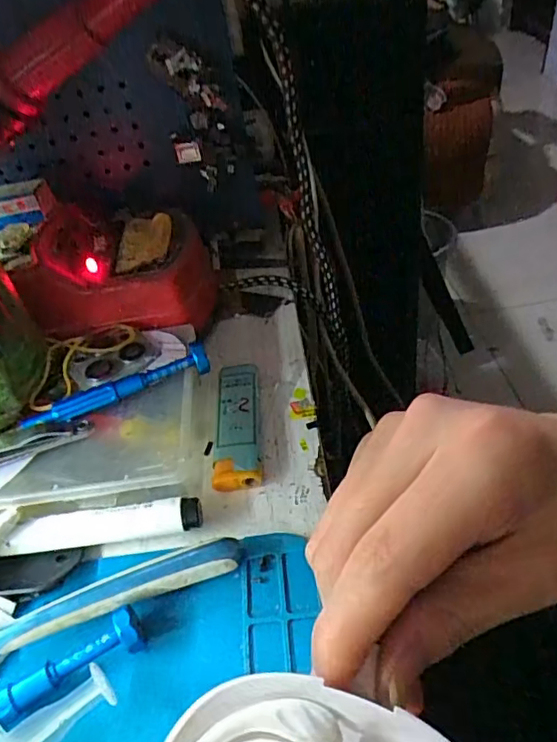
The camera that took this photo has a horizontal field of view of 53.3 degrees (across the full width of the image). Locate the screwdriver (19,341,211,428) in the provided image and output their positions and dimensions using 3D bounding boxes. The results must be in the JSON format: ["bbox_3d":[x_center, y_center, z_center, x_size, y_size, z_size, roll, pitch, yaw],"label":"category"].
[{"bbox_3d":[-0.078,0.007,0.266,0.090,0.015,0.011,-22,43,-12],"label":"screwdriver"}]

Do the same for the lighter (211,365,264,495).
[{"bbox_3d":[-0.021,0.026,0.284,0.022,0.010,0.077,-9,42,3],"label":"lighter"}]

